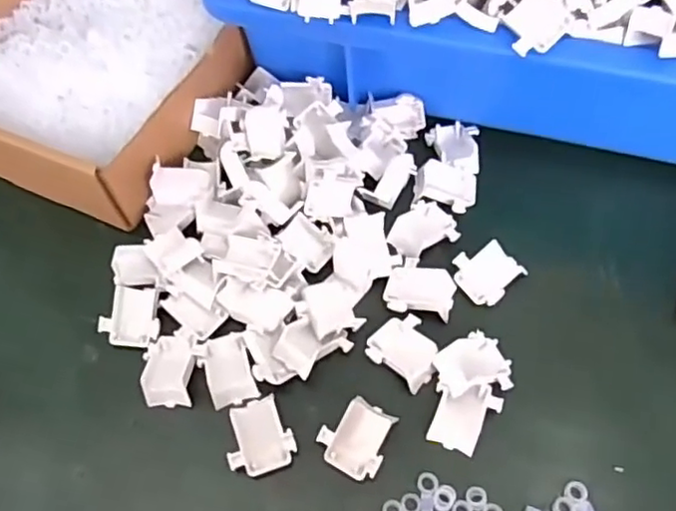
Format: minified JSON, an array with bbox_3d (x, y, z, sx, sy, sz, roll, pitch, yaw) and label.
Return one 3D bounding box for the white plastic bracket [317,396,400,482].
[{"bbox_3d":[0.008,0.081,0.282,0.029,0.010,0.031,25,65,15],"label":"white plastic bracket"}]

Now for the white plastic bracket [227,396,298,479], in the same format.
[{"bbox_3d":[-0.035,0.081,0.281,0.029,0.012,0.030,-19,62,-8],"label":"white plastic bracket"}]

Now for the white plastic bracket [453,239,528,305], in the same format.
[{"bbox_3d":[0.075,0.008,0.320,0.030,0.008,0.029,-34,65,-15],"label":"white plastic bracket"}]

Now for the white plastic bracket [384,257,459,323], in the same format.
[{"bbox_3d":[0.042,0.017,0.320,0.033,0.007,0.029,13,63,10],"label":"white plastic bracket"}]

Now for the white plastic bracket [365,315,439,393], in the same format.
[{"bbox_3d":[0.033,0.044,0.302,0.033,0.007,0.029,35,69,20],"label":"white plastic bracket"}]

